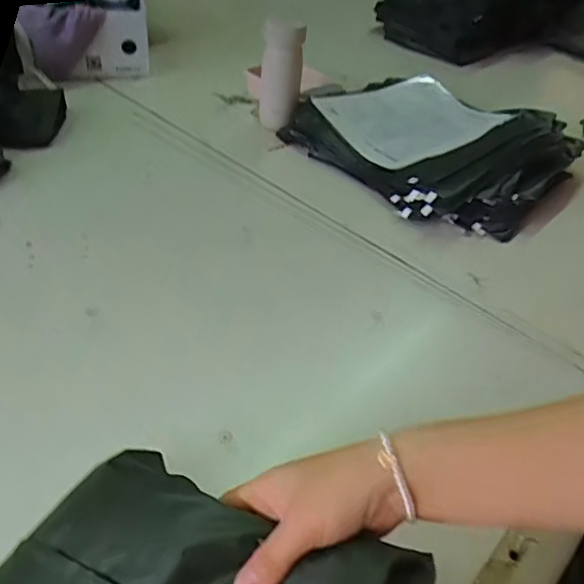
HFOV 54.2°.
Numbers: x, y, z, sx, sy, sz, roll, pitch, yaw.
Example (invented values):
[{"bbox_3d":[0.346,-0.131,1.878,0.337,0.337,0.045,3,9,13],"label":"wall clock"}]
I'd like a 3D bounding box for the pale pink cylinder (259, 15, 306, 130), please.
[{"bbox_3d":[-0.023,-0.343,0.936,0.074,0.178,0.068,7,41,-1],"label":"pale pink cylinder"}]

